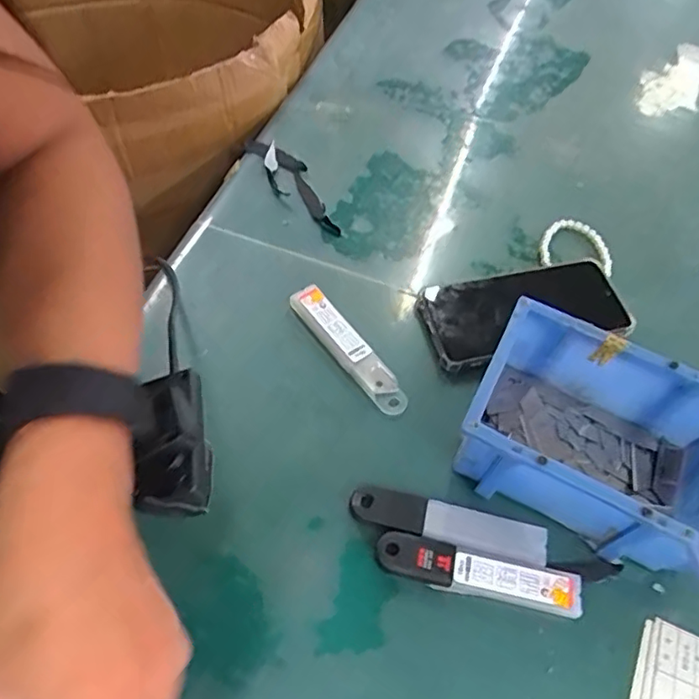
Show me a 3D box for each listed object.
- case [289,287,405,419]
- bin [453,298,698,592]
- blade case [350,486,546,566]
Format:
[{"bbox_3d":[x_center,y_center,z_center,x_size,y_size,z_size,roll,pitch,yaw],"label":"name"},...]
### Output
[{"bbox_3d":[-0.002,-0.002,0.462,0.025,0.016,0.125,-32,64,-21],"label":"case"},{"bbox_3d":[0.168,0.060,0.394,0.174,0.069,0.114,25,59,13],"label":"bin"},{"bbox_3d":[0.064,0.115,0.391,0.125,0.011,0.026,12,57,5],"label":"blade case"}]

